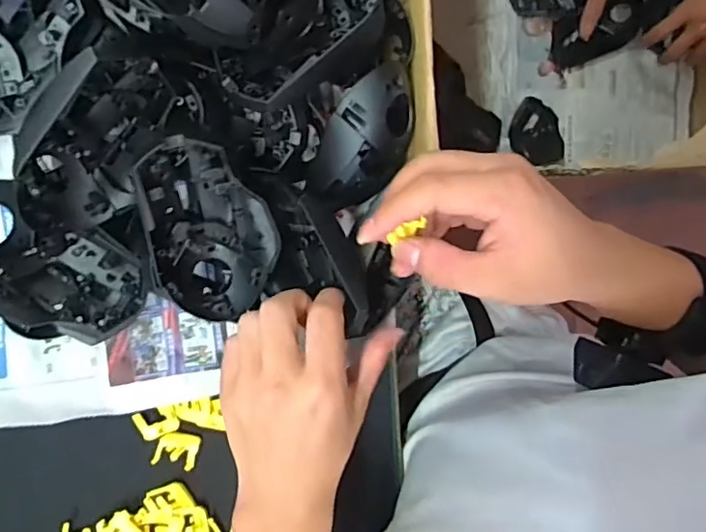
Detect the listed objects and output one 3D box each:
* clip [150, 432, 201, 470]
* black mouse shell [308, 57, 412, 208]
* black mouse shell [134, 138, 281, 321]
[{"bbox_3d":[-0.130,0.137,0.426,0.029,0.008,0.029,20,92,-8],"label":"clip"},{"bbox_3d":[0.010,-0.079,0.360,0.050,0.035,0.096,32,91,-8],"label":"black mouse shell"},{"bbox_3d":[-0.086,-0.021,0.359,0.072,0.051,0.107,-8,96,-6],"label":"black mouse shell"}]

